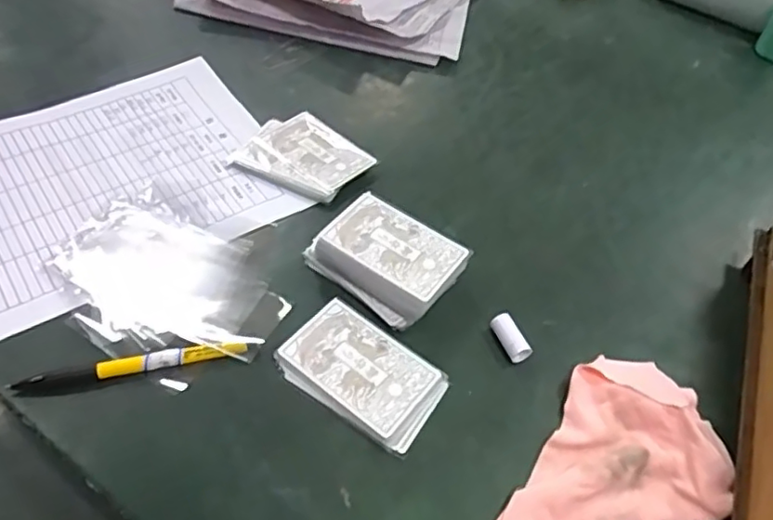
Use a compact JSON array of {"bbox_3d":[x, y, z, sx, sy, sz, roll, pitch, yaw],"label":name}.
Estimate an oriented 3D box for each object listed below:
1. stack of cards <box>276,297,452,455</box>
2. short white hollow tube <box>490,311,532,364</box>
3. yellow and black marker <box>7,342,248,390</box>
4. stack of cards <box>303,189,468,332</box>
[{"bbox_3d":[-0.014,0.066,0.366,0.094,0.005,0.061,30,54,18],"label":"stack of cards"},{"bbox_3d":[0.079,0.050,0.387,0.015,0.014,0.031,-19,55,-20],"label":"short white hollow tube"},{"bbox_3d":[-0.147,0.061,0.355,0.126,0.008,0.010,-9,52,-13],"label":"yellow and black marker"},{"bbox_3d":[0.001,-0.002,0.408,0.089,0.024,0.063,35,56,21],"label":"stack of cards"}]

